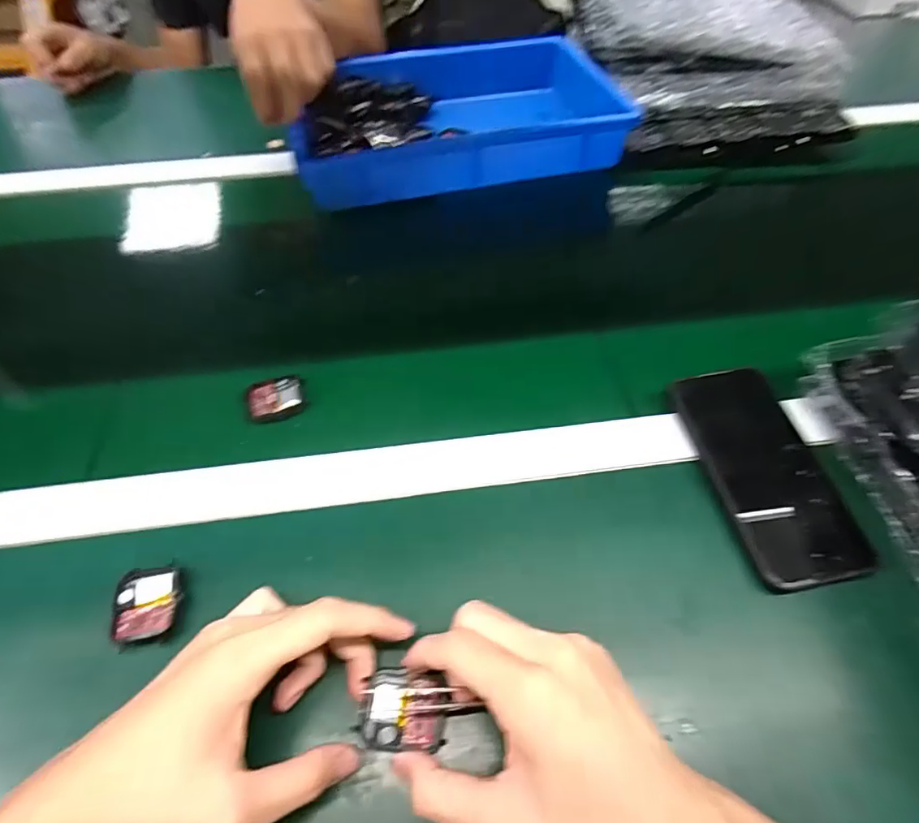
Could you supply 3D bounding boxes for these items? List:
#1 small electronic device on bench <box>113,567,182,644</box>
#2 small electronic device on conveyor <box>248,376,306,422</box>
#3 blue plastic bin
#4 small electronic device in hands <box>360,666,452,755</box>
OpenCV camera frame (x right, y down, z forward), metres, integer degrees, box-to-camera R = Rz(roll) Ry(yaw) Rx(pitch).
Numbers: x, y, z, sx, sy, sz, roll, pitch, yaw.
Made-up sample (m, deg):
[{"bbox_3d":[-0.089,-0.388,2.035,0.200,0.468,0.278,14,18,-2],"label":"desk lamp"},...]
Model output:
[{"bbox_3d":[-0.188,0.116,0.318,0.035,0.010,0.042,-9,55,-7],"label":"small electronic device on bench"},{"bbox_3d":[-0.146,-0.011,0.419,0.043,0.013,0.038,-14,55,-10],"label":"small electronic device on conveyor"},{"bbox_3d":[-0.010,-0.363,0.635,0.368,0.060,0.252,-8,55,-6],"label":"blue plastic bin"},{"bbox_3d":[-0.029,0.162,0.283,0.044,0.018,0.037,2,54,1],"label":"small electronic device in hands"}]

